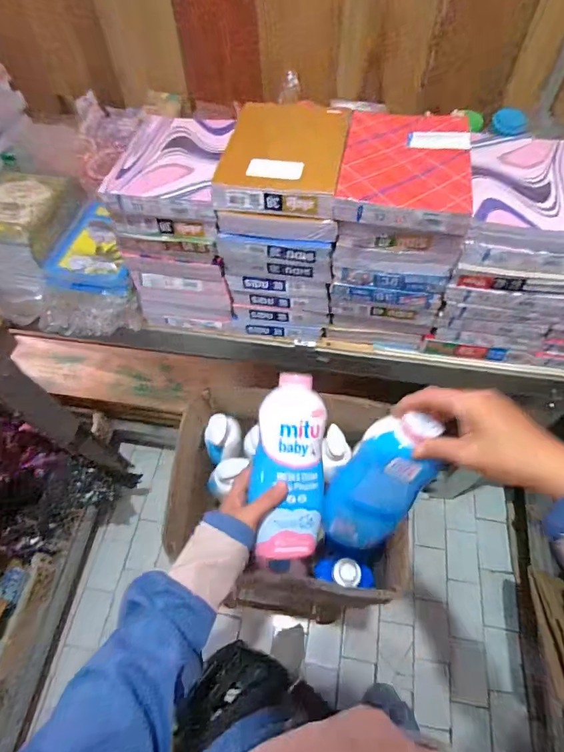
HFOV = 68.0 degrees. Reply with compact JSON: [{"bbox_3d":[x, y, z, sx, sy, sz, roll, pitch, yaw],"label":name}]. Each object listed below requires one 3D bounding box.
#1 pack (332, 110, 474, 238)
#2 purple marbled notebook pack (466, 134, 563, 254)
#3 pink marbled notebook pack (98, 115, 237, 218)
[{"bbox_3d":[0.163,-0.282,0.557,0.161,0.033,0.216,9,59,6],"label":"pack"},{"bbox_3d":[0.337,-0.260,0.571,0.158,0.033,0.223,9,59,7],"label":"purple marbled notebook pack"},{"bbox_3d":[-0.162,-0.328,0.617,0.161,0.035,0.237,3,59,3],"label":"pink marbled notebook pack"}]

